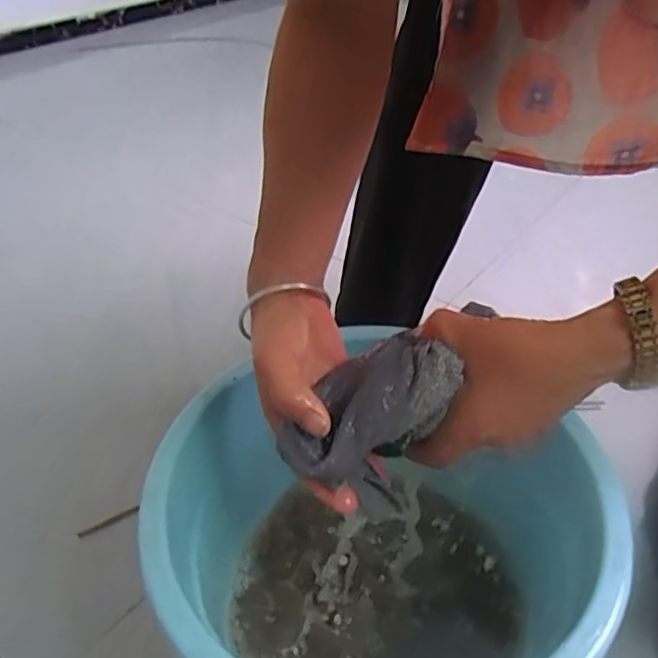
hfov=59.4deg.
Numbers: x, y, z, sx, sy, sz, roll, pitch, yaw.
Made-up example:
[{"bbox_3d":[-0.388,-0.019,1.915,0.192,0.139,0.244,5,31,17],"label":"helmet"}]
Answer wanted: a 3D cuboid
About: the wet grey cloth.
[{"bbox_3d":[0.030,0.047,0.353,0.085,0.051,0.108,19,43,23],"label":"wet grey cloth"}]

